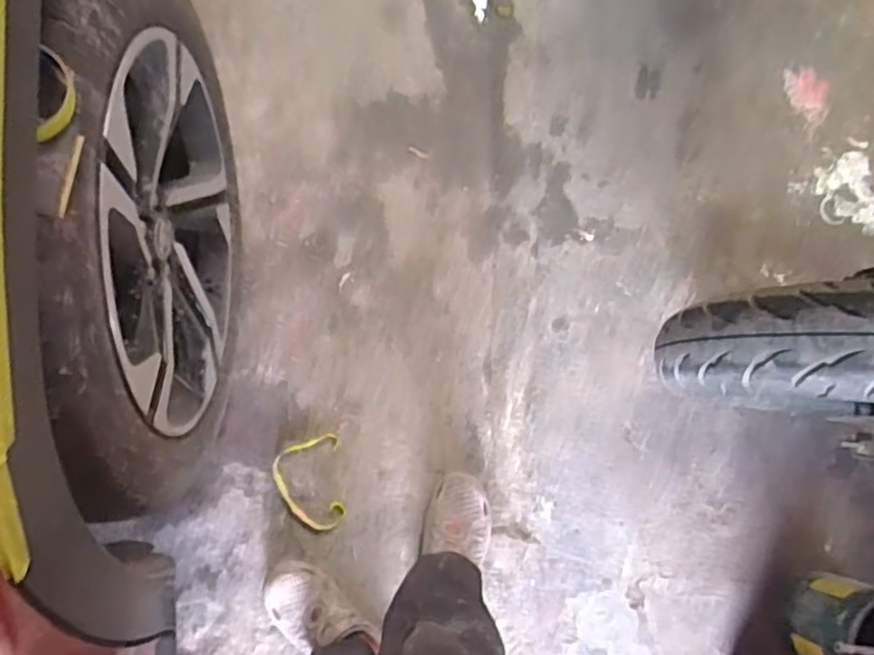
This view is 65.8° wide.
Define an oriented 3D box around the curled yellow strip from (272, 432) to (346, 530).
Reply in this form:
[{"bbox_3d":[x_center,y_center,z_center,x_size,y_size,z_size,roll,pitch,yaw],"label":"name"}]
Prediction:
[{"bbox_3d":[-0.217,0.281,1.189,0.121,0.030,0.152,-20,84,-7],"label":"curled yellow strip"}]

